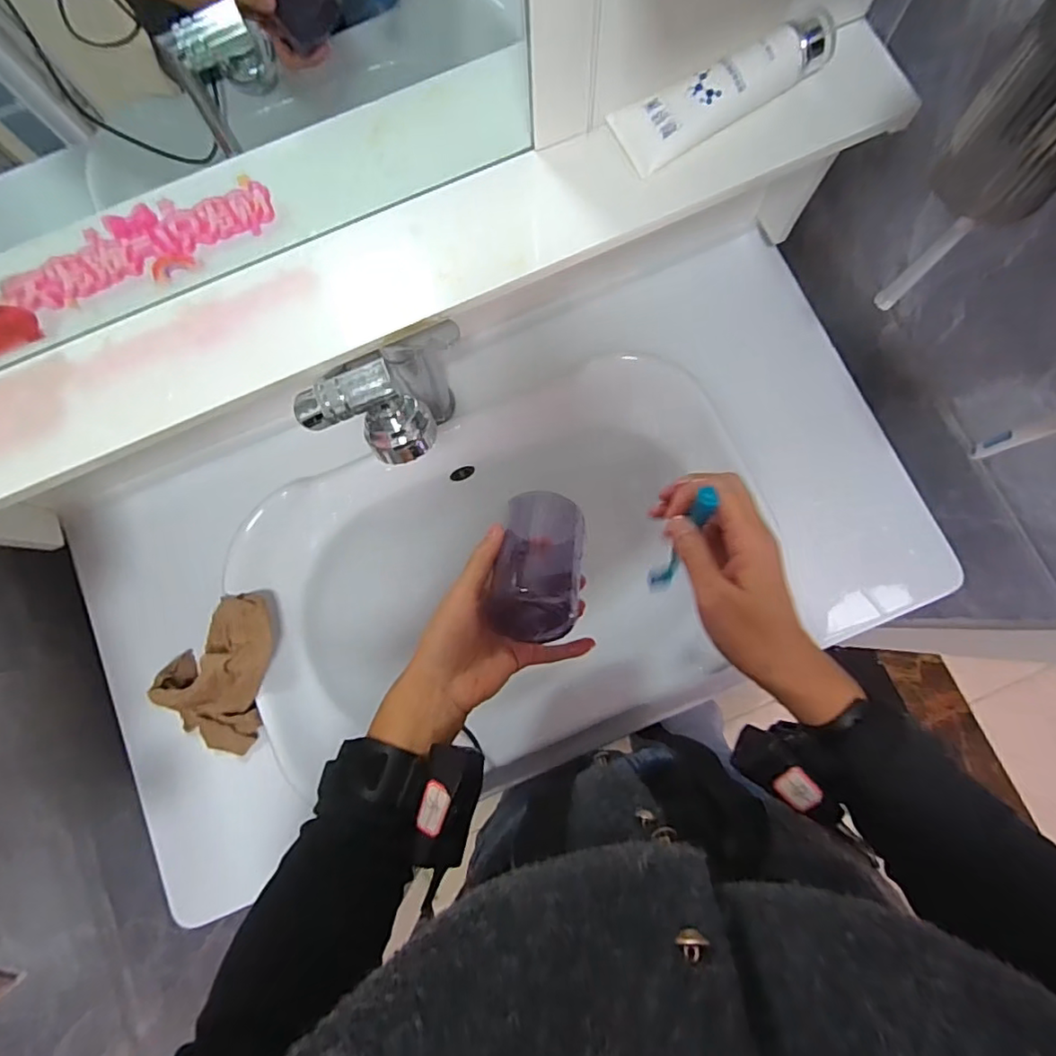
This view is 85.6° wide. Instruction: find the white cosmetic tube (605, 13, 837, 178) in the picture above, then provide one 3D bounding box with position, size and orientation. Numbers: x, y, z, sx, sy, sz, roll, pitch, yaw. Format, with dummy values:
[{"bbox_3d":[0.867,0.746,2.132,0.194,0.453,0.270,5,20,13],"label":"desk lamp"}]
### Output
[{"bbox_3d":[0.145,-0.322,0.419,0.158,0.034,0.049,-24,80,-2],"label":"white cosmetic tube"}]

